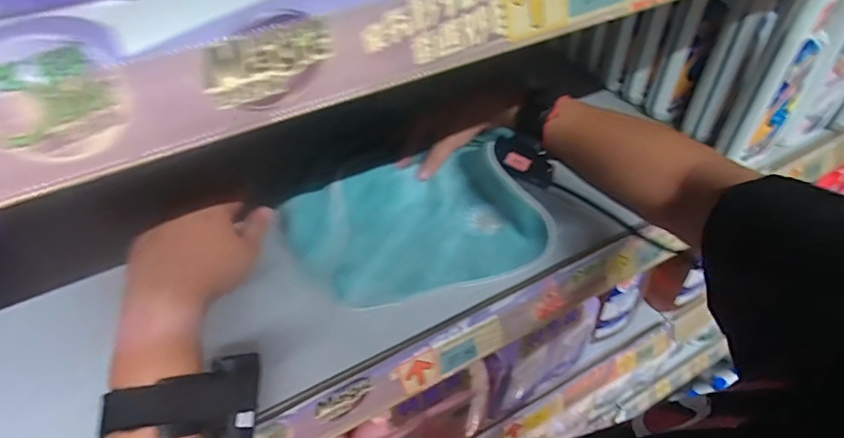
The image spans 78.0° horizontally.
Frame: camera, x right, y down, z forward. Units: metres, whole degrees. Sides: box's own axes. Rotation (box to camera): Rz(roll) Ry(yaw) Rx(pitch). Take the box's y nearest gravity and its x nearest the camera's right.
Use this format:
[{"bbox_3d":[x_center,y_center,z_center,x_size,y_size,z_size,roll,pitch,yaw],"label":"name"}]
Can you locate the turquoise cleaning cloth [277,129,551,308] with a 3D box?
[{"bbox_3d":[-0.011,-0.005,0.548,0.251,0.065,0.183,-17,49,-15],"label":"turquoise cleaning cloth"}]

